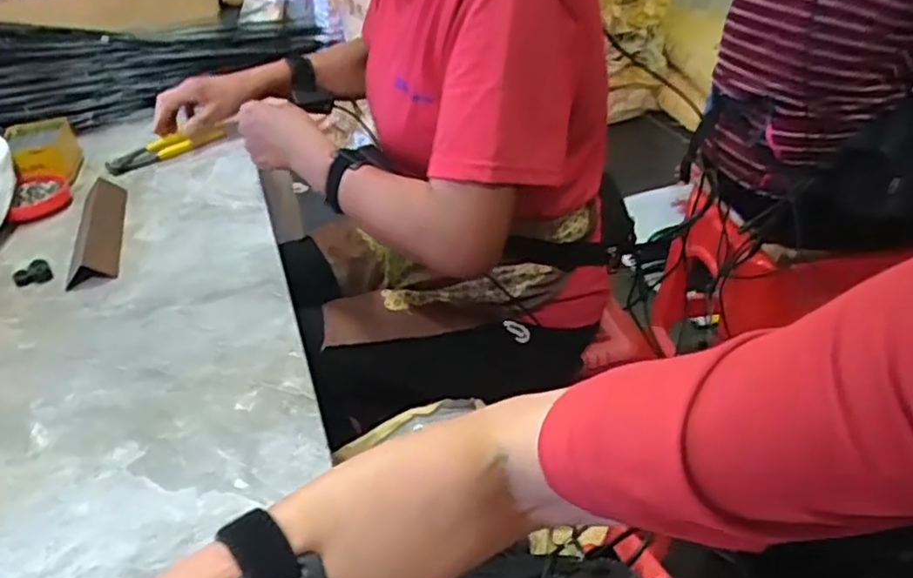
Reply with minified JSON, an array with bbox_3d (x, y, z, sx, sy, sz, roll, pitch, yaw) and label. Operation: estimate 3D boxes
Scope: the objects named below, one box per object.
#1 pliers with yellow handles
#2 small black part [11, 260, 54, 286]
[{"bbox_3d":[-0.399,-0.197,0.937,0.068,0.014,0.163,24,46,33],"label":"pliers with yellow handles"},{"bbox_3d":[-0.444,-0.016,0.705,0.036,0.012,0.028,-32,44,-31],"label":"small black part"}]

